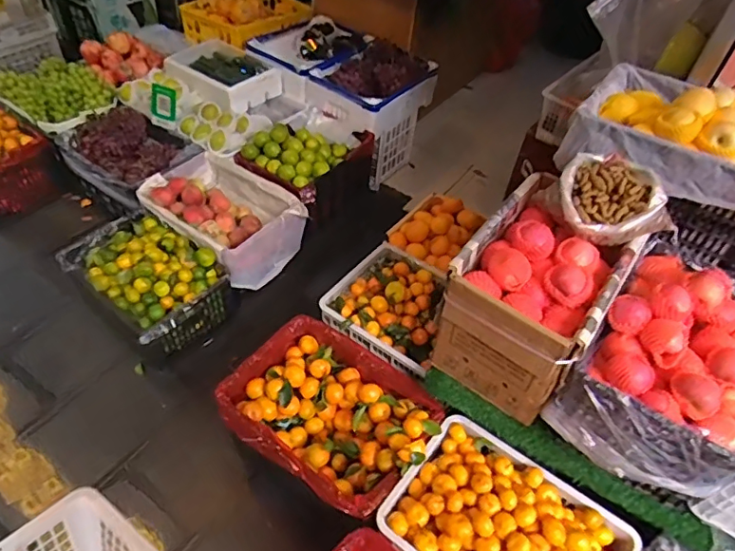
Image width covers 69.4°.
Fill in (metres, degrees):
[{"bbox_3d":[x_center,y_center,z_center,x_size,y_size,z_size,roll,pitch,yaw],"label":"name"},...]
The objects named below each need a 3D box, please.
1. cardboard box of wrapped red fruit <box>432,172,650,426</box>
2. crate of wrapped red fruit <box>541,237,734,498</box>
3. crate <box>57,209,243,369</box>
[{"bbox_3d":[0.386,0.054,1.284,0.301,0.348,0.425,31,52,21],"label":"cardboard box of wrapped red fruit"},{"bbox_3d":[0.692,0.159,1.173,0.323,0.262,0.553,33,53,22],"label":"crate of wrapped red fruit"},{"bbox_3d":[-0.729,0.026,1.756,0.480,0.273,0.335,31,52,19],"label":"crate"}]

